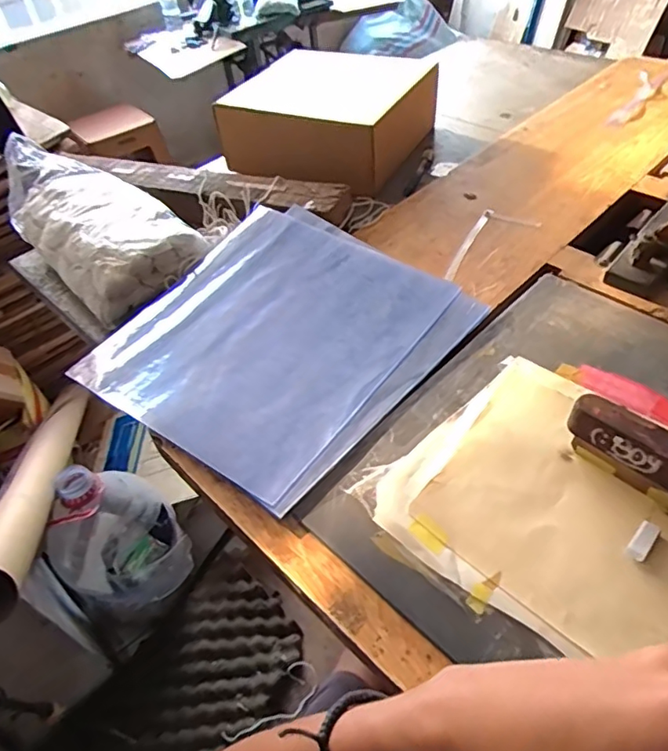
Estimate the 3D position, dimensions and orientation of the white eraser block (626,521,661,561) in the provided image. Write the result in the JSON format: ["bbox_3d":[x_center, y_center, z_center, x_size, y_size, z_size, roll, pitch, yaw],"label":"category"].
[{"bbox_3d":[0.215,0.116,0.380,0.013,0.008,0.030,34,59,31],"label":"white eraser block"}]

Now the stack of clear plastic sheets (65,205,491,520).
[{"bbox_3d":[-0.063,-0.052,0.558,0.314,0.024,0.307,28,56,28],"label":"stack of clear plastic sheets"}]

